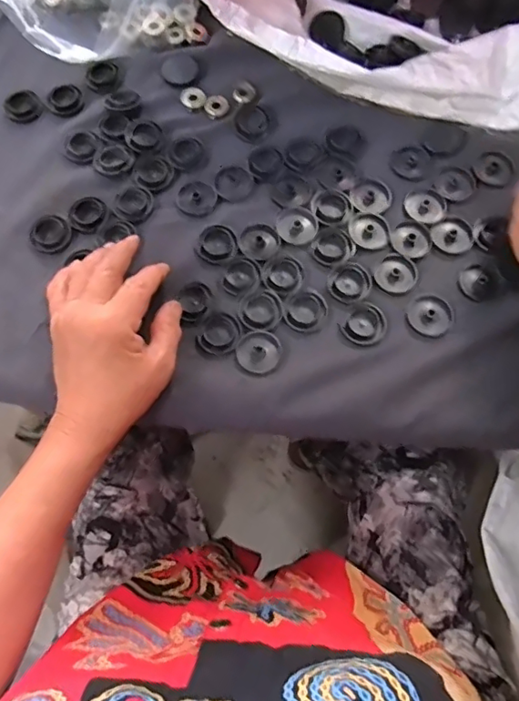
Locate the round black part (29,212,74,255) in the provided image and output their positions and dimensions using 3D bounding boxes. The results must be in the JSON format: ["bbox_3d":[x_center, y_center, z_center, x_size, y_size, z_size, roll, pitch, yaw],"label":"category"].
[{"bbox_3d":[-0.171,-0.095,0.442,0.032,0.008,0.034,0,71,0],"label":"round black part"}]

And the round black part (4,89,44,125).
[{"bbox_3d":[-0.214,-0.222,0.488,0.032,0.006,0.036,-27,73,-9],"label":"round black part"}]

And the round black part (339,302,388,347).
[{"bbox_3d":[0.082,-0.020,0.415,0.030,0.004,0.035,37,75,12],"label":"round black part"}]

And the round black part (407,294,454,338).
[{"bbox_3d":[0.132,-0.028,0.417,0.032,0.004,0.034,0,71,0],"label":"round black part"}]

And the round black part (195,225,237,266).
[{"bbox_3d":[-0.034,-0.086,0.437,0.032,0.007,0.032,0,71,0],"label":"round black part"}]

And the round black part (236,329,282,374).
[{"bbox_3d":[-0.001,0.001,0.409,0.033,0.004,0.033,0,71,0],"label":"round black part"}]

